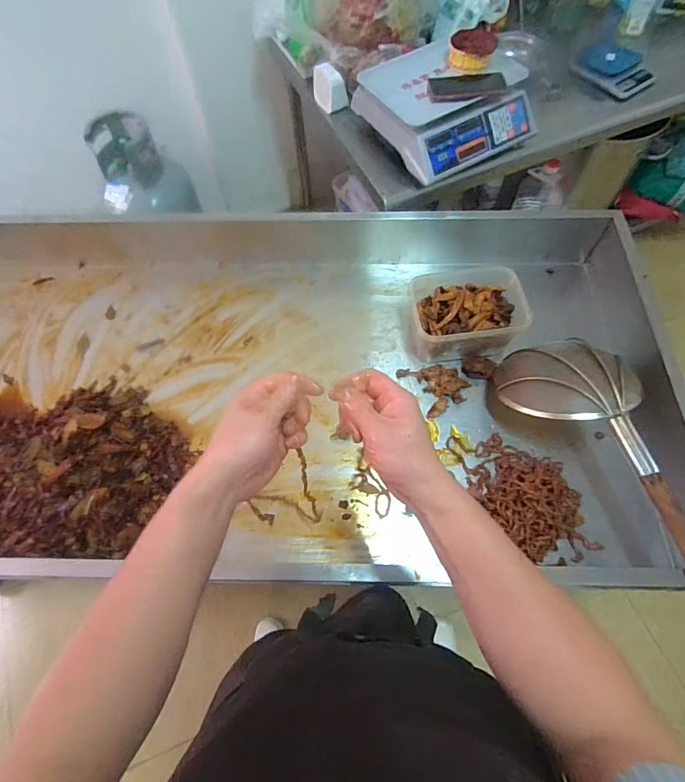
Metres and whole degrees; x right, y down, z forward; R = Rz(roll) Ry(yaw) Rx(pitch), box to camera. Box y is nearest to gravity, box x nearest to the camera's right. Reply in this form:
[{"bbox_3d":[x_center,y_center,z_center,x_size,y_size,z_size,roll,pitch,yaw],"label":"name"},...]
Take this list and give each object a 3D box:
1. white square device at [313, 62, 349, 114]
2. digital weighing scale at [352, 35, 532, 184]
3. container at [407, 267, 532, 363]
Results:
[{"bbox_3d":[-0.029,-0.700,1.030,0.051,0.077,0.090,-32,67,-13],"label":"white square device"},{"bbox_3d":[0.225,-0.633,0.980,0.305,0.109,0.305,-30,67,-13],"label":"digital weighing scale"},{"bbox_3d":[0.266,-0.168,0.987,0.236,0.122,0.178,1,64,2],"label":"container"}]

